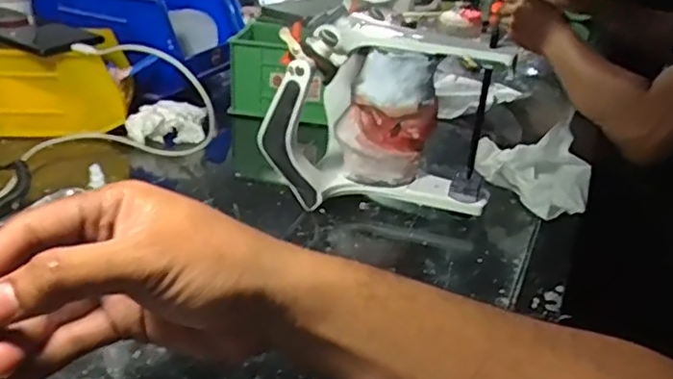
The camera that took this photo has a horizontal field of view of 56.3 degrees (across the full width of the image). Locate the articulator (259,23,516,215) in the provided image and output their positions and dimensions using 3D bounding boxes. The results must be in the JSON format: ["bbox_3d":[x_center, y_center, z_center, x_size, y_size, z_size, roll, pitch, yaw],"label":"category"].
[{"bbox_3d":[0.033,-0.070,0.554,0.184,0.153,0.144,3,27,-4],"label":"articulator"}]

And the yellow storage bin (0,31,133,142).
[{"bbox_3d":[-0.300,-0.107,0.634,0.168,0.086,0.089,-2,28,-13],"label":"yellow storage bin"}]

